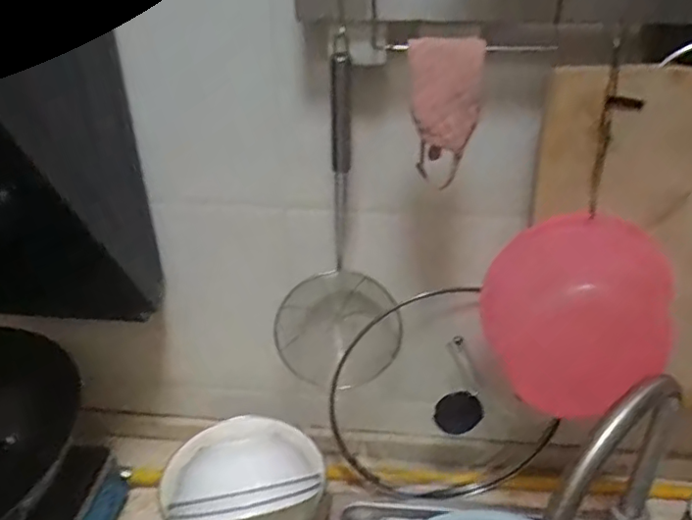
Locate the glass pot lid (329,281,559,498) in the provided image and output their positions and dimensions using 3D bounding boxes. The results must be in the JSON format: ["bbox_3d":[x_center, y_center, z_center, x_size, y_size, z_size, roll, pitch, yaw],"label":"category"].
[{"bbox_3d":[0.132,0.190,0.790,0.288,0.307,0.096,2,30,4],"label":"glass pot lid"}]

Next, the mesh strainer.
[{"bbox_3d":[-0.010,-0.029,0.697,0.141,0.435,0.078,8,31,15],"label":"mesh strainer"}]

